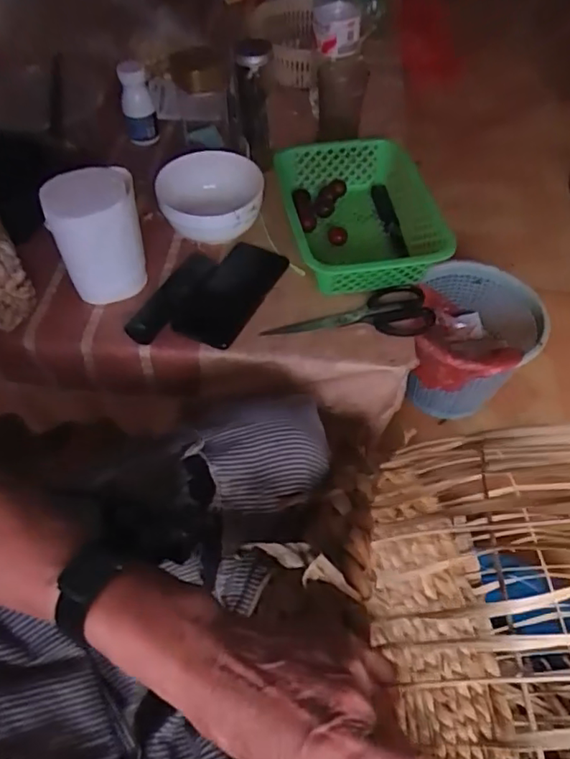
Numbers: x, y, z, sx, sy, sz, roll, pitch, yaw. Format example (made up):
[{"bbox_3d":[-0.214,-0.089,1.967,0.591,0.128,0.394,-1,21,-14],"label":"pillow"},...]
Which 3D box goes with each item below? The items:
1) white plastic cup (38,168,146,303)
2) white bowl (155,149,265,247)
[{"bbox_3d":[-0.208,-0.163,0.647,0.091,0.122,0.087,-7,55,-5],"label":"white plastic cup"},{"bbox_3d":[-0.094,-0.238,0.743,0.127,0.057,0.127,0,55,0],"label":"white bowl"}]

